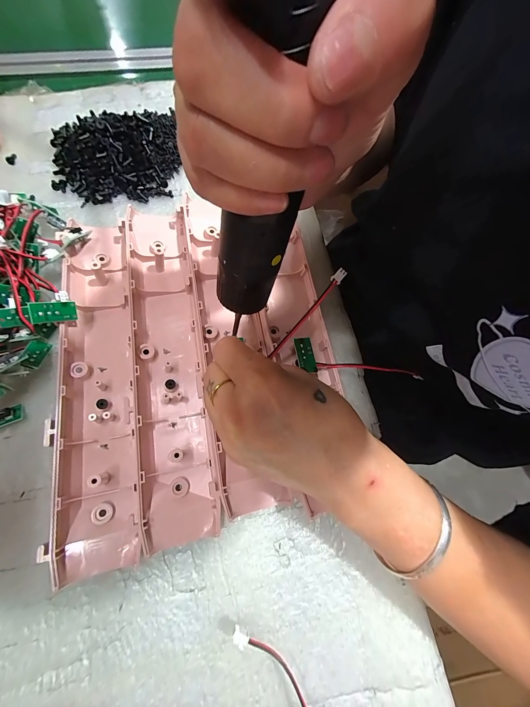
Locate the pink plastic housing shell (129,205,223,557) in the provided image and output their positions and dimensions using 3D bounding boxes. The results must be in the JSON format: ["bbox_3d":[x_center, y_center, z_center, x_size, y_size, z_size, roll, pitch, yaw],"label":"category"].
[{"bbox_3d":[-0.078,-0.005,0.223,0.056,0.021,0.276,-8,73,-5],"label":"pink plastic housing shell"}]

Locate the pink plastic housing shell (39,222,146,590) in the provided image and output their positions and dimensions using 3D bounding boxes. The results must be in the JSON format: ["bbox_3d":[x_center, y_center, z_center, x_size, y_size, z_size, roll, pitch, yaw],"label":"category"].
[{"bbox_3d":[-0.137,0.013,0.215,0.062,0.025,0.269,-9,73,-5],"label":"pink plastic housing shell"}]

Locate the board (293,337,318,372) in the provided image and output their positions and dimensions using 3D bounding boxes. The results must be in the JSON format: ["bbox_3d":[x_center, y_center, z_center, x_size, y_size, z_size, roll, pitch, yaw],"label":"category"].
[{"bbox_3d":[0.032,0.001,0.217,0.014,0.004,0.028,-8,73,-10],"label":"board"}]

